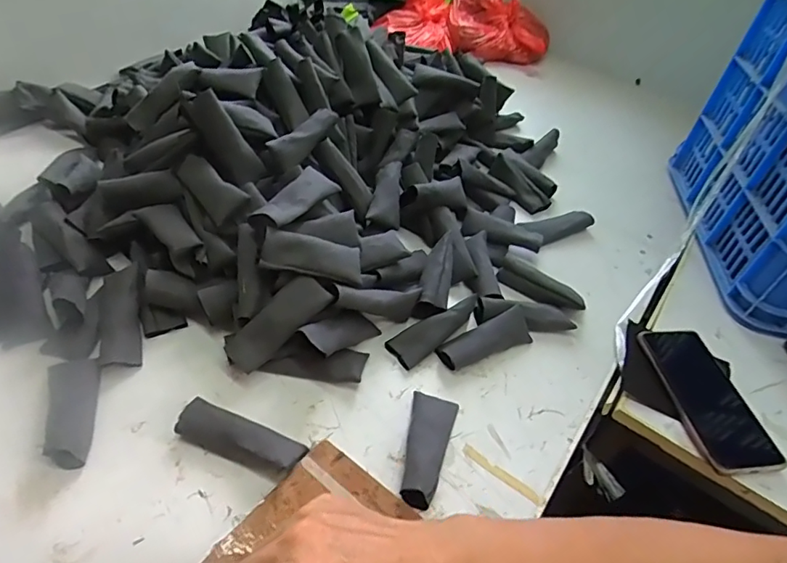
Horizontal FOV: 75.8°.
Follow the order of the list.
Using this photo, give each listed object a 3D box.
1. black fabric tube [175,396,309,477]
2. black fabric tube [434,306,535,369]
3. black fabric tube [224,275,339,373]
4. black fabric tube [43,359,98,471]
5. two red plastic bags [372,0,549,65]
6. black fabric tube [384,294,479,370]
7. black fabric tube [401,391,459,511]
[{"bbox_3d":[-0.129,0.132,0.429,0.107,0.027,0.035,18,45,9],"label":"black fabric tube"},{"bbox_3d":[0.096,0.059,0.525,0.104,0.025,0.030,-15,49,-23],"label":"black fabric tube"},{"bbox_3d":[-0.107,0.036,0.482,0.113,0.018,0.041,-41,90,-11],"label":"black fabric tube"},{"bbox_3d":[-0.267,0.109,0.424,0.036,0.022,0.095,-12,48,-21],"label":"black fabric tube"},{"bbox_3d":[0.143,-0.543,1.067,0.348,0.095,0.158,-6,46,-15],"label":"two red plastic bags"},{"bbox_3d":[0.046,0.049,0.527,0.107,0.020,0.035,-32,57,-16],"label":"black fabric tube"},{"bbox_3d":[0.027,0.139,0.440,0.040,0.034,0.105,18,45,8],"label":"black fabric tube"}]

